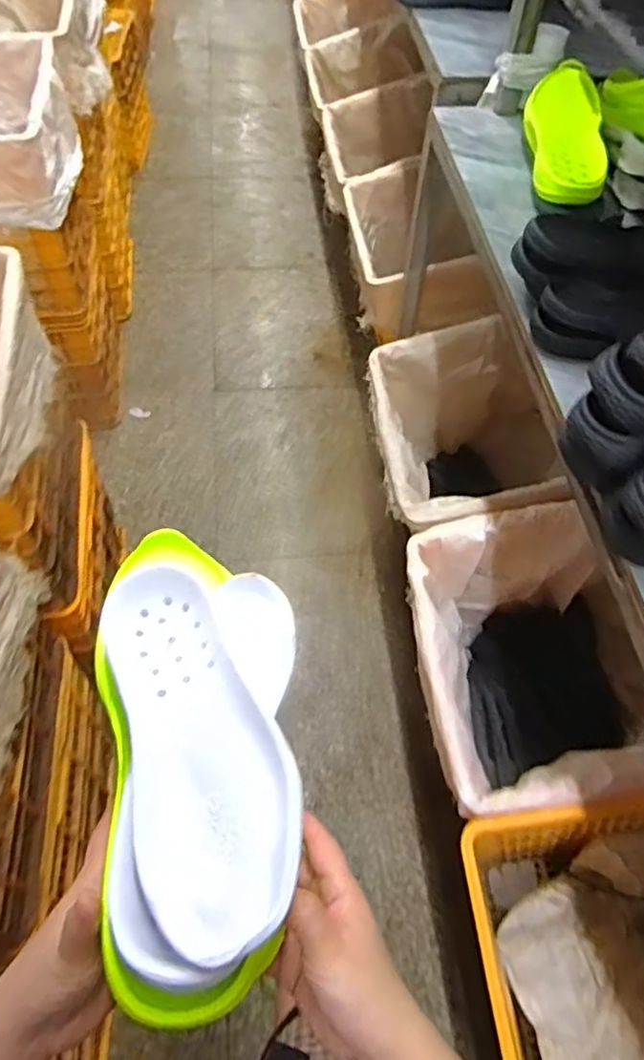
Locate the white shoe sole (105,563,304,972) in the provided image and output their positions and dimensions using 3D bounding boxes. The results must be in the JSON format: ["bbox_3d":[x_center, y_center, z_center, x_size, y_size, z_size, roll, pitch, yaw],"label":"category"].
[{"bbox_3d":[-0.073,0.114,0.372,0.087,0.026,0.219,-17,51,-14],"label":"white shoe sole"}]

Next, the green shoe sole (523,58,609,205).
[{"bbox_3d":[0.351,-0.584,0.960,0.108,0.048,0.308,10,57,4],"label":"green shoe sole"}]

